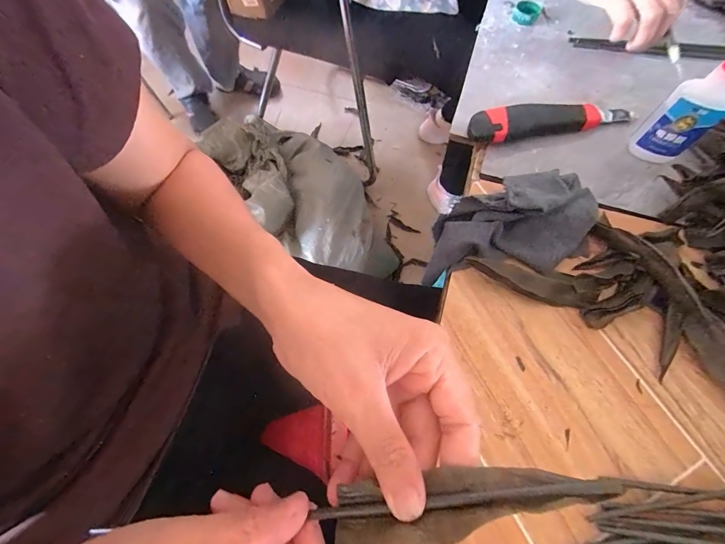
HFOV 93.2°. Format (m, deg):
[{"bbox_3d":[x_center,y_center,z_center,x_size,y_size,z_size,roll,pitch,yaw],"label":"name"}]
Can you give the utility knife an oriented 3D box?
[{"bbox_3d":[0.198,-0.163,0.362,0.177,0.018,0.037,-10,69,-5],"label":"utility knife"}]

